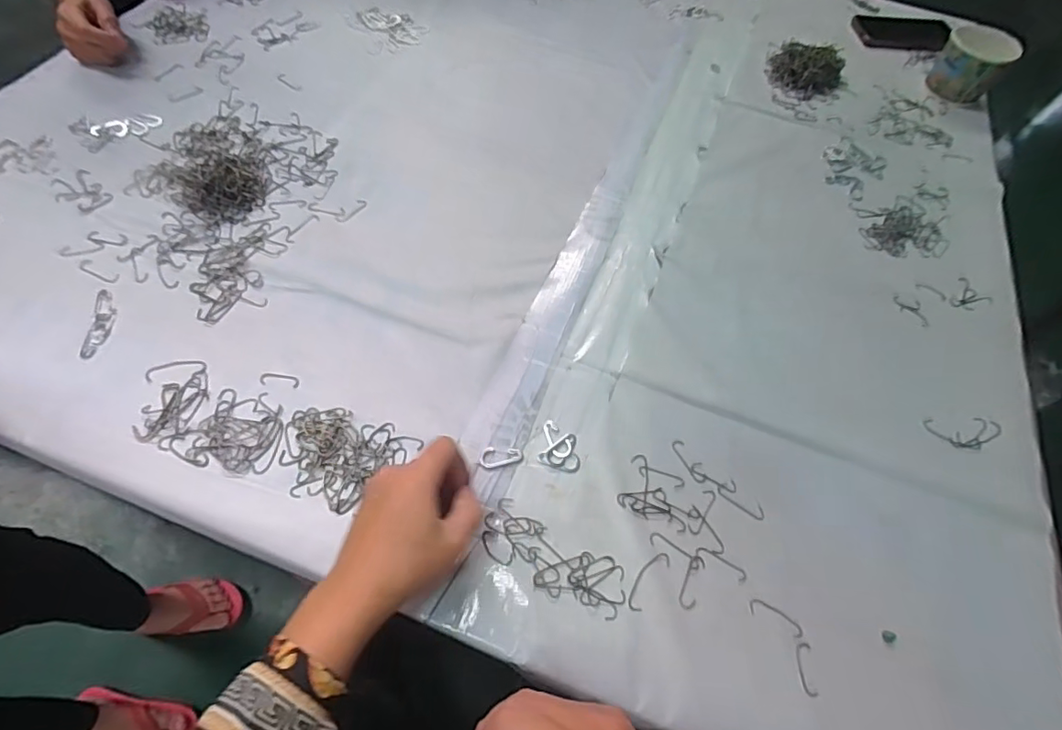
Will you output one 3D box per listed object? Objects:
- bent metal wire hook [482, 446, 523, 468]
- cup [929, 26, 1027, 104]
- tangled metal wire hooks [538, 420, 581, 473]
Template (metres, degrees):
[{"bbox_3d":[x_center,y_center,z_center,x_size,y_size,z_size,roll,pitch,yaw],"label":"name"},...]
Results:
[{"bbox_3d":[-0.025,0.079,0.456,0.036,0.004,0.019,3,59,-3],"label":"bent metal wire hook"},{"bbox_3d":[0.612,-0.415,0.745,0.081,0.085,0.075,2,59,-3],"label":"cup"},{"bbox_3d":[0.027,0.071,0.466,0.036,0.004,0.043,12,59,3],"label":"tangled metal wire hooks"}]

